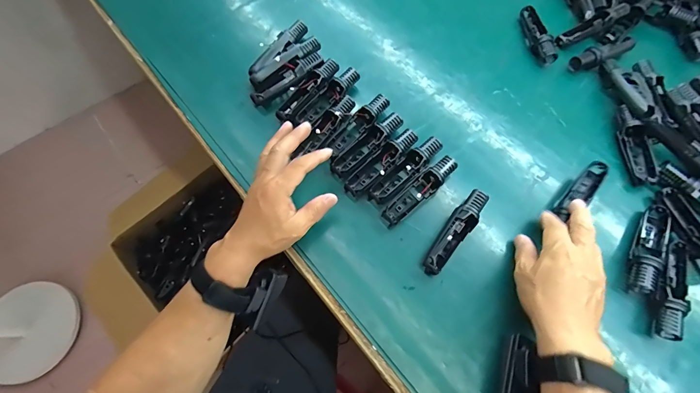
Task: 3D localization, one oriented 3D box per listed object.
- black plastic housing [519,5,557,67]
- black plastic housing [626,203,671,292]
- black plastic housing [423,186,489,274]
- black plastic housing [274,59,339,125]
[{"bbox_3d":[0.315,-0.274,0.559,0.030,0.032,0.124,-3,66,-3],"label":"black plastic housing"},{"bbox_3d":[0.370,0.064,0.412,0.034,0.031,0.128,34,69,13],"label":"black plastic housing"},{"bbox_3d":[0.131,0.043,0.412,0.030,0.032,0.121,39,70,15],"label":"black plastic housing"},{"bbox_3d":[-0.060,-0.157,0.487,0.027,0.020,0.123,37,70,14],"label":"black plastic housing"}]

